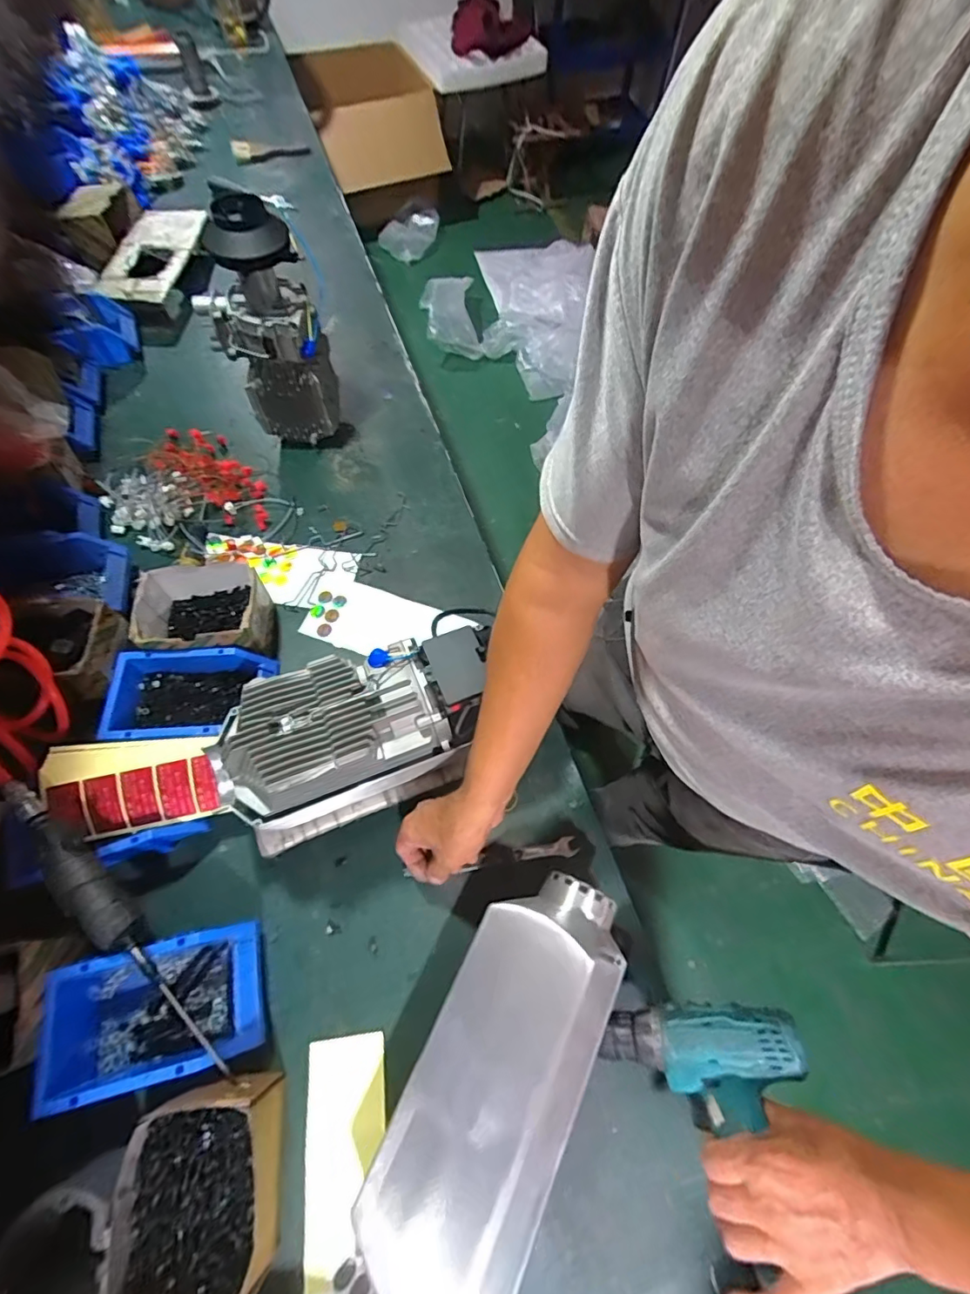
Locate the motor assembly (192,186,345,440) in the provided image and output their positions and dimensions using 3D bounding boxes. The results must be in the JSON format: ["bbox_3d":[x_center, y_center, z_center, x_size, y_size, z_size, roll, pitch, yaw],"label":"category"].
[{"bbox_3d":[-0.324,-0.461,0.799,0.165,0.325,0.126,-18,65,-10],"label":"motor assembly"}]

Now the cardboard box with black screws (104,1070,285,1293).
[{"bbox_3d":[-0.244,0.474,0.459,0.124,0.082,0.151,-9,64,-6],"label":"cardboard box with black screws"}]

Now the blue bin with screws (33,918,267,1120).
[{"bbox_3d":[-0.332,0.362,0.521,0.203,0.072,0.116,-12,64,-7],"label":"blue bin with screws"}]

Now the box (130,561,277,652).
[{"bbox_3d":[-0.377,-0.043,0.709,0.153,0.095,0.121,-9,64,-6],"label":"box"}]

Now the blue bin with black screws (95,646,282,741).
[{"bbox_3d":[-0.371,0.069,0.666,0.192,0.071,0.116,-4,64,-3],"label":"blue bin with black screws"}]

